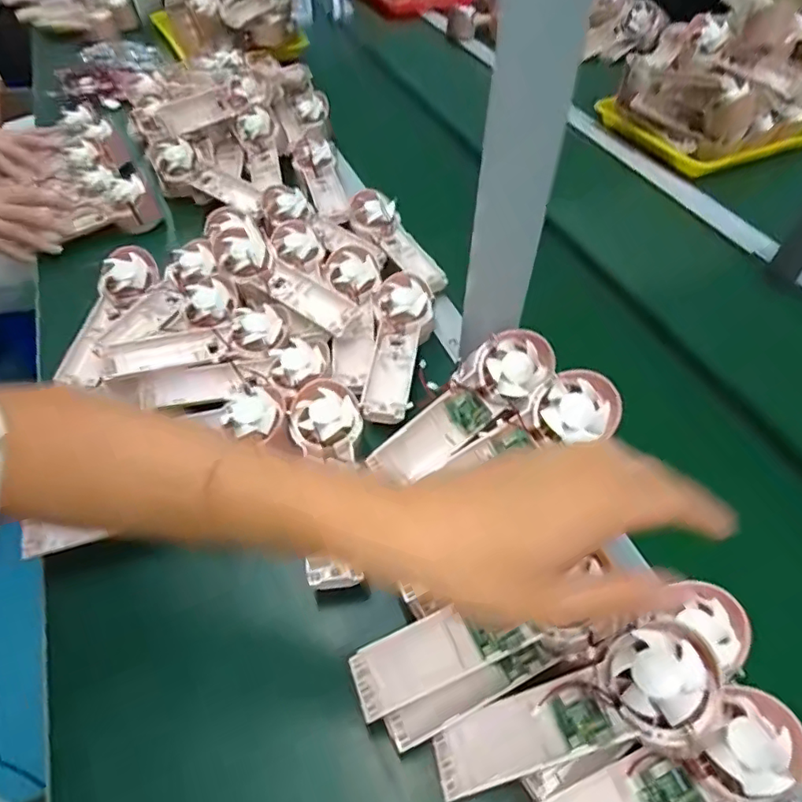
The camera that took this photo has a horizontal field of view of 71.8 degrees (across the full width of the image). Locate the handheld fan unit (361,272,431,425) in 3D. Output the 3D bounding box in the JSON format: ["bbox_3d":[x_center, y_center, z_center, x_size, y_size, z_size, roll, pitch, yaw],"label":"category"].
[{"bbox_3d":[-0.003,-0.057,0.552,0.063,0.038,0.177,3,50,2],"label":"handheld fan unit"}]

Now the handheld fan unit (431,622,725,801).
[{"bbox_3d":[0.101,0.187,0.328,0.173,0.022,0.056,-28,51,9],"label":"handheld fan unit"}]

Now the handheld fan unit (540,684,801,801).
[{"bbox_3d":[0.152,0.225,0.314,0.175,0.024,0.056,-19,53,-16],"label":"handheld fan unit"}]

